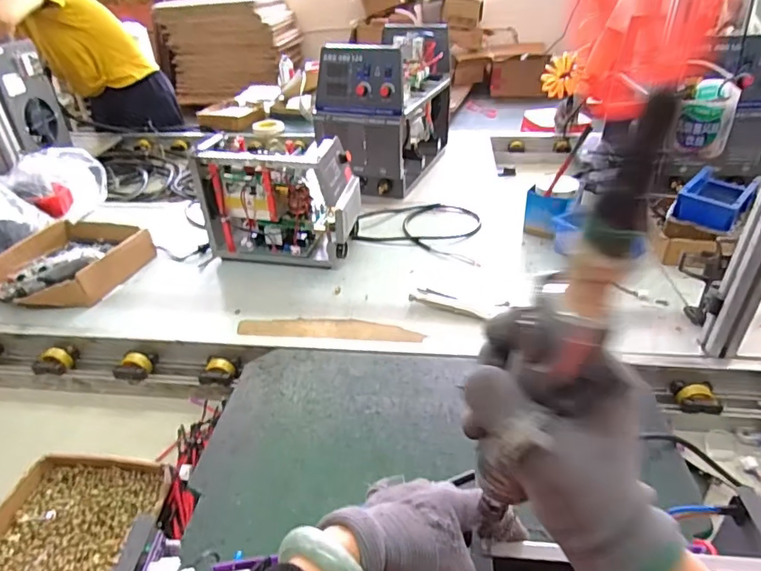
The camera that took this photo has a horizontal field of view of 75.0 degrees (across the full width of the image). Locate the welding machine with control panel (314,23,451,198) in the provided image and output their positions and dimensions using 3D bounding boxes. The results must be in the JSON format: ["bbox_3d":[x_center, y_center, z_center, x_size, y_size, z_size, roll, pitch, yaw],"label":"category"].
[{"bbox_3d":[0.030,-0.494,1.394,0.222,0.352,0.496,11,36,20],"label":"welding machine with control panel"}]

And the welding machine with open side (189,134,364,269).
[{"bbox_3d":[-0.201,-0.168,1.018,0.298,0.225,0.129,5,35,10],"label":"welding machine with open side"}]

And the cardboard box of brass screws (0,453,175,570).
[{"bbox_3d":[-0.387,0.314,0.614,0.205,0.051,0.211,0,34,4],"label":"cardboard box of brass screws"}]

